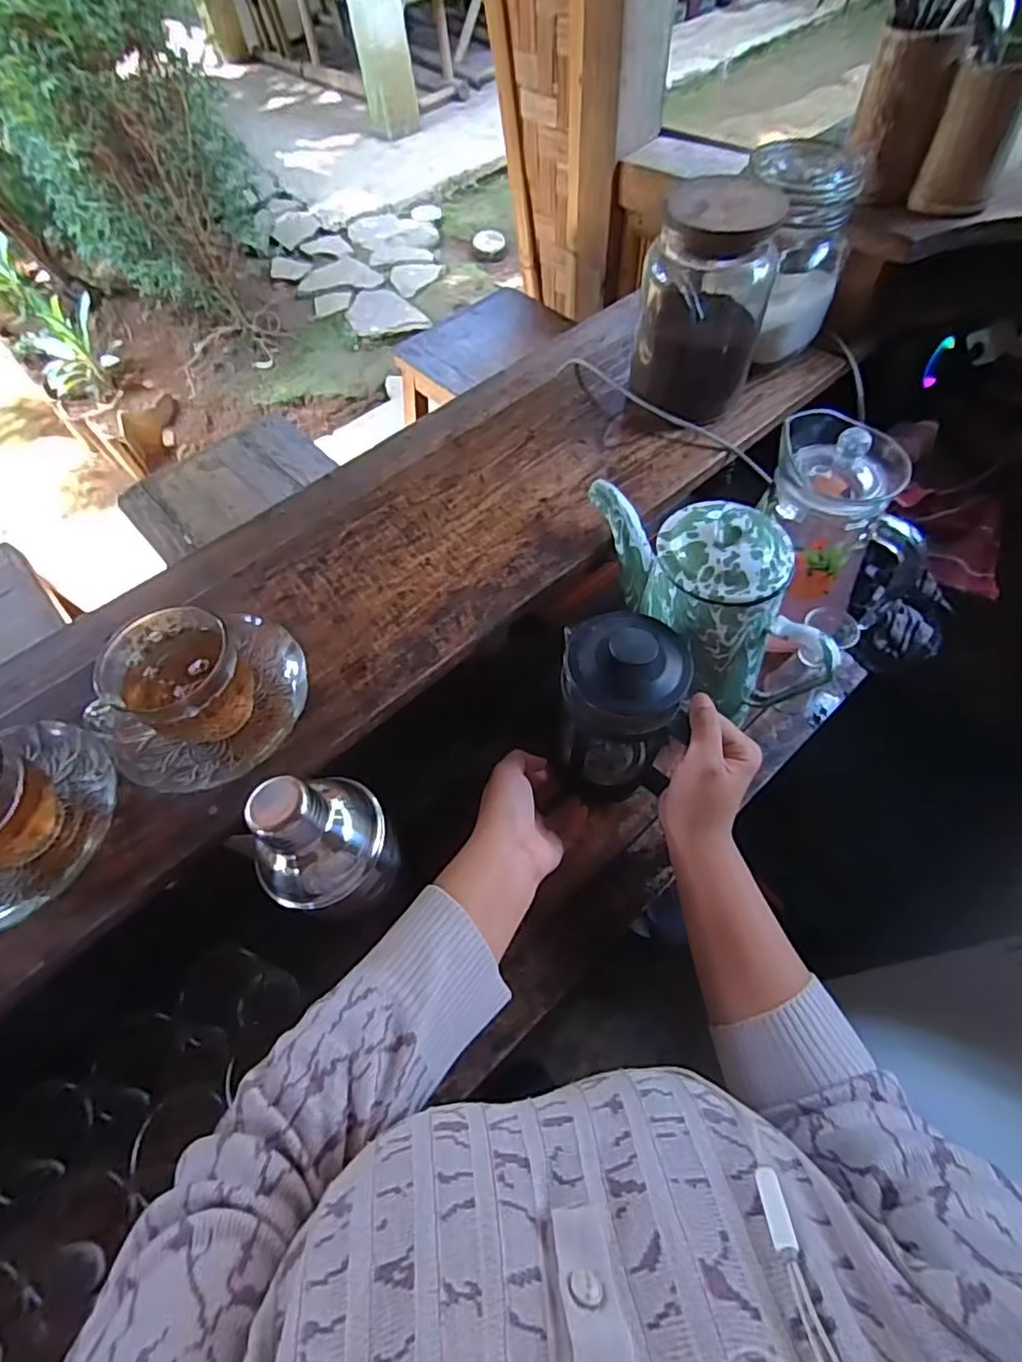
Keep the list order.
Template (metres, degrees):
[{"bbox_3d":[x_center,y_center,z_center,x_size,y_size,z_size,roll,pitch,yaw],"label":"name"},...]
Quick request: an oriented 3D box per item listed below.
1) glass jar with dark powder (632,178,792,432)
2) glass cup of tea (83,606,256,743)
[{"bbox_3d":[0.173,-0.330,0.523,0.098,0.160,0.114,22,63,16],"label":"glass jar with dark powder"},{"bbox_3d":[-0.217,0.002,0.401,0.079,0.068,0.086,-1,59,2],"label":"glass cup of tea"}]

